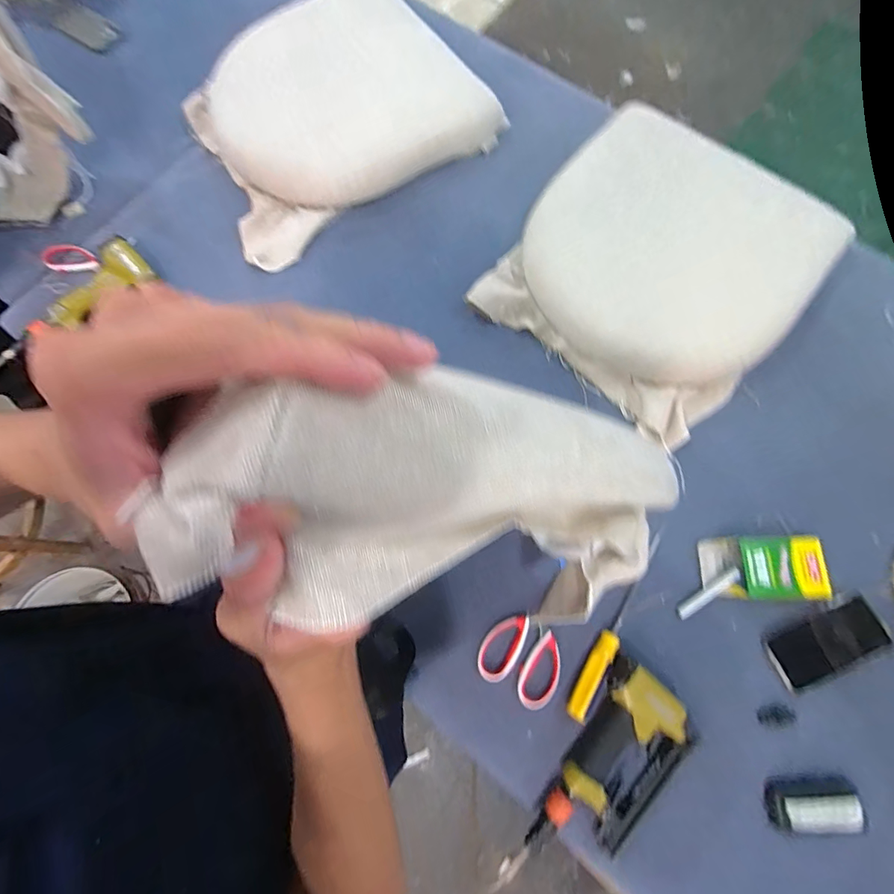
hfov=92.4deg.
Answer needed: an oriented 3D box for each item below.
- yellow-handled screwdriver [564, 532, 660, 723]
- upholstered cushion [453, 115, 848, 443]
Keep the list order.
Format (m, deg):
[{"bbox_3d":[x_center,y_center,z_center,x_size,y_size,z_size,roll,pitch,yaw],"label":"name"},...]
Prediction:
[{"bbox_3d":[0.239,0.240,0.588,0.026,0.027,0.274,31,78,10],"label":"yellow-handled screwdriver"},{"bbox_3d":[0.327,-0.292,0.684,0.428,0.107,0.436,38,79,11],"label":"upholstered cushion"}]

